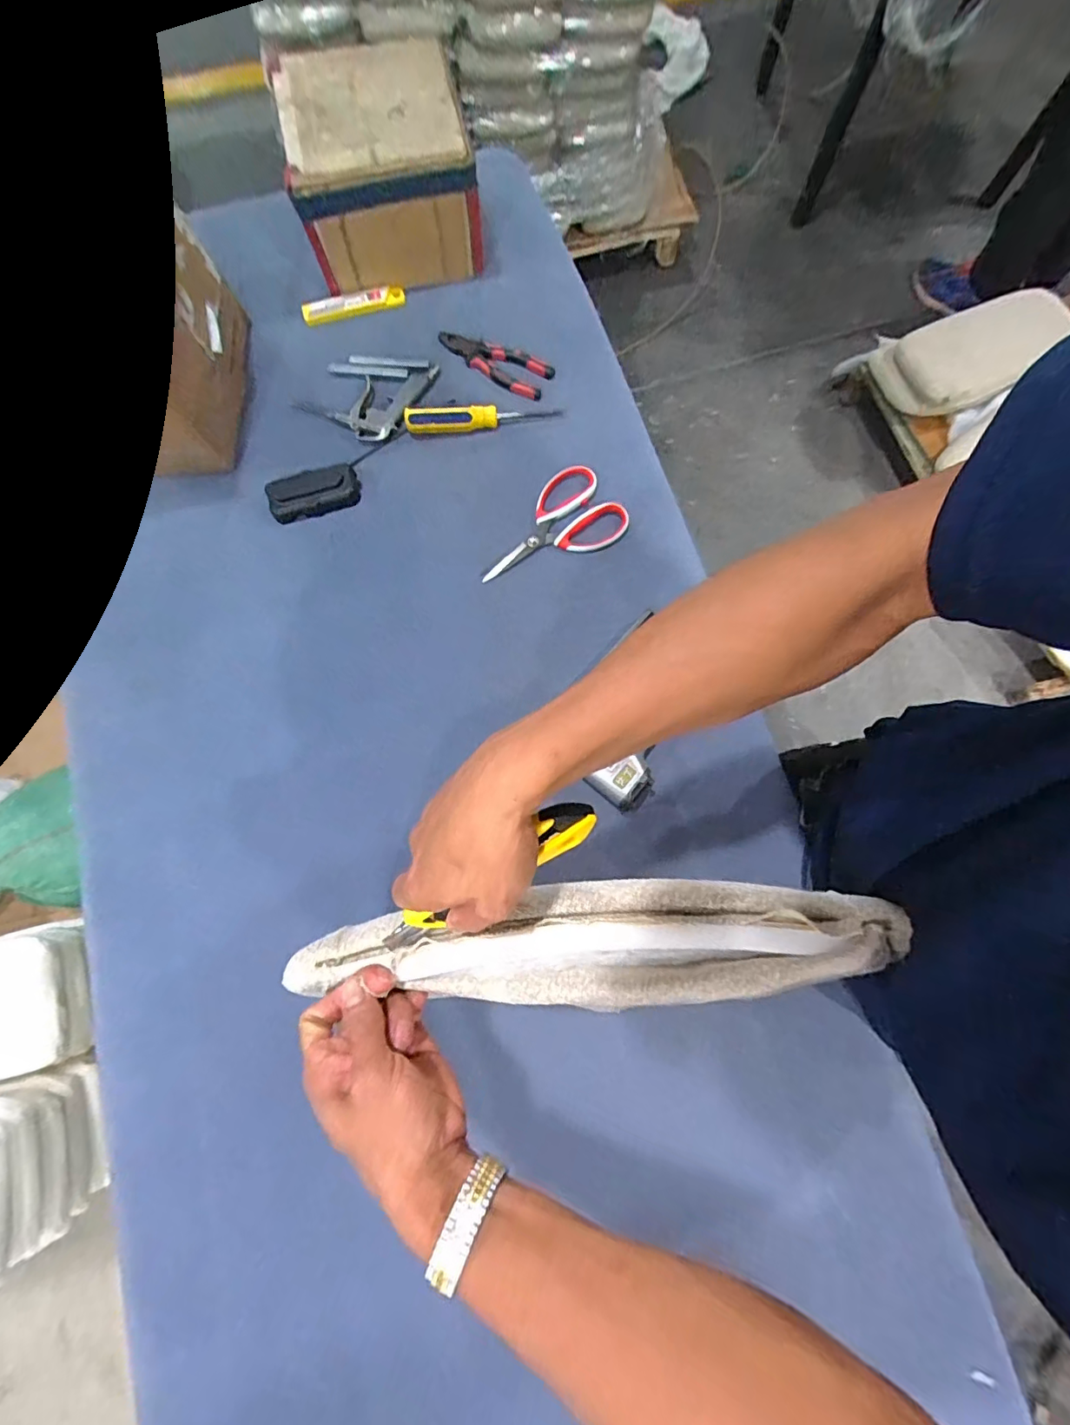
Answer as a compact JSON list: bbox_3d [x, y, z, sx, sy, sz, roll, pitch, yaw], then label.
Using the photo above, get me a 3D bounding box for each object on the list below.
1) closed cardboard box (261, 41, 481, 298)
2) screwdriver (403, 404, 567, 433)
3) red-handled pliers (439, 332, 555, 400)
[{"bbox_3d":[-0.188,-0.677,0.660,0.213,0.124,0.181,-13,78,-2],"label":"closed cardboard box"},{"bbox_3d":[-0.065,-0.372,0.650,0.191,0.026,0.025,-7,78,0],"label":"screwdriver"},{"bbox_3d":[-0.057,-0.460,0.678,0.152,0.013,0.063,21,79,5],"label":"red-handled pliers"}]

